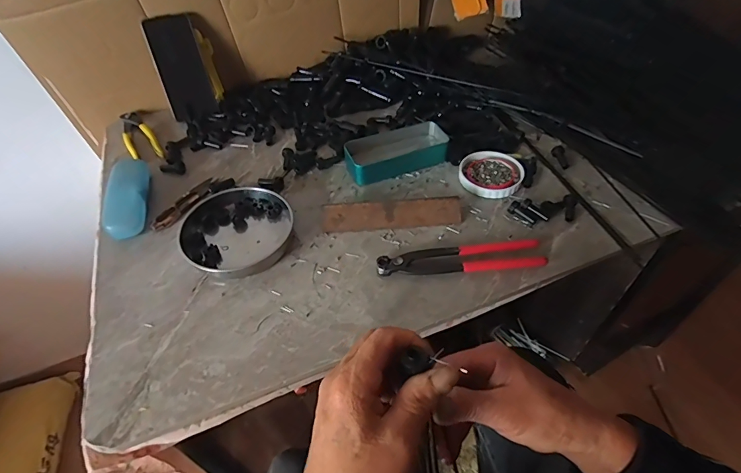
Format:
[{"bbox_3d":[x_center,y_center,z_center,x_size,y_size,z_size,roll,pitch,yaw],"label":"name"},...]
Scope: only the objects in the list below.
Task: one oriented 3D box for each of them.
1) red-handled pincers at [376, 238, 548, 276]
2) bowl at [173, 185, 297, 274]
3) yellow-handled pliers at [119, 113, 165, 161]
[{"bbox_3d":[0.106,0.022,0.489,0.195,0.017,0.044,-5,48,-1],"label":"red-handled pincers"},{"bbox_3d":[-0.170,-0.009,0.522,0.132,0.024,0.136,-1,48,2],"label":"bowl"},{"bbox_3d":[-0.391,-0.169,0.693,0.046,0.020,0.161,-27,52,-20],"label":"yellow-handled pliers"}]

